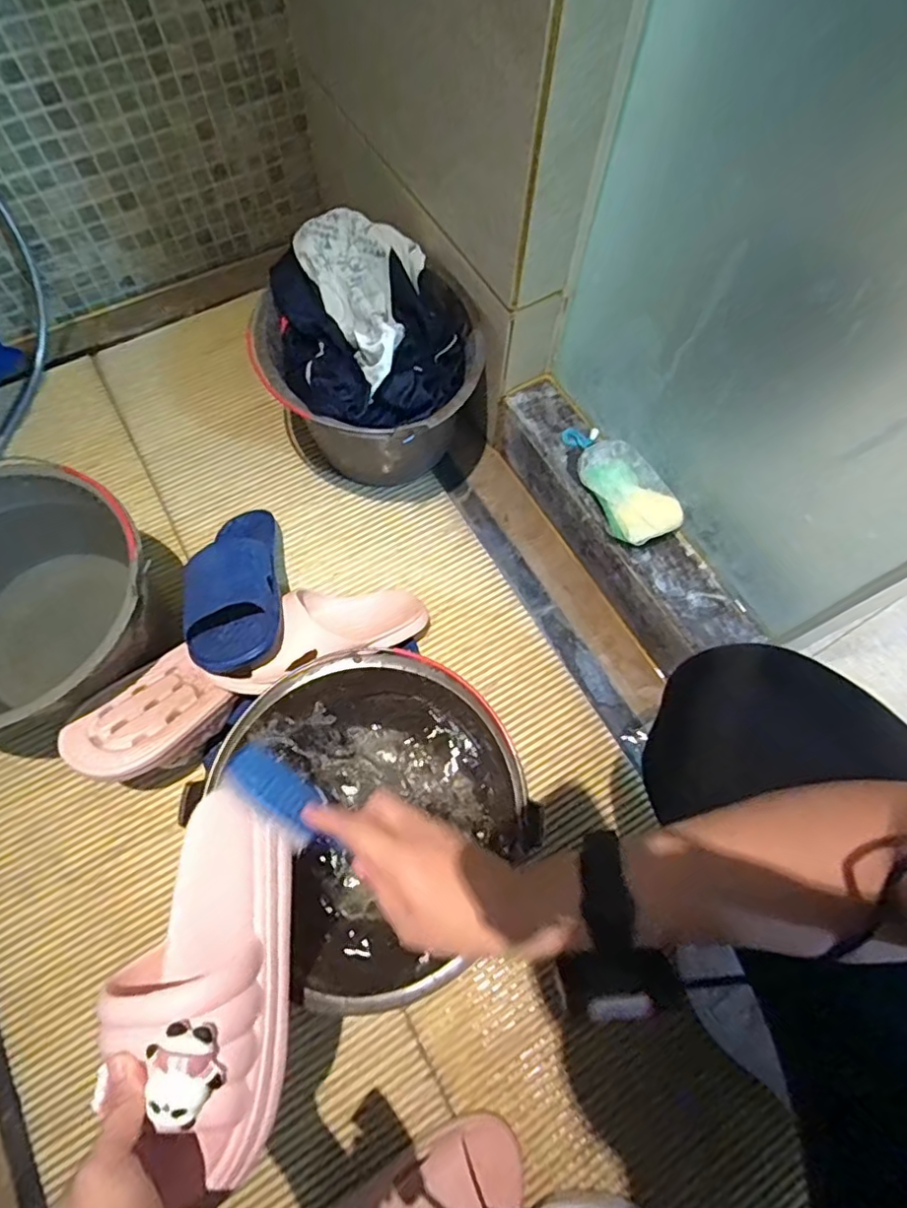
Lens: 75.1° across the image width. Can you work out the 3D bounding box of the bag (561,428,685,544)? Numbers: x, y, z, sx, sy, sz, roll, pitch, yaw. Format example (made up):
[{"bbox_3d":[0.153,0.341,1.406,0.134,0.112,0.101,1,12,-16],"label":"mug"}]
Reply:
[{"bbox_3d":[0.193,-0.149,0.697,0.071,0.035,0.174,-25,71,-11],"label":"bag"}]

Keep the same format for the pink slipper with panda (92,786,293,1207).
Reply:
[{"bbox_3d":[-0.169,0.243,0.400,0.108,0.071,0.224,-7,53,-5],"label":"pink slipper with panda"}]

